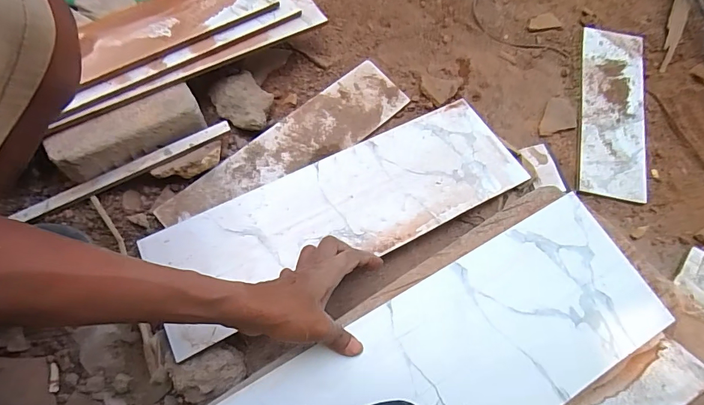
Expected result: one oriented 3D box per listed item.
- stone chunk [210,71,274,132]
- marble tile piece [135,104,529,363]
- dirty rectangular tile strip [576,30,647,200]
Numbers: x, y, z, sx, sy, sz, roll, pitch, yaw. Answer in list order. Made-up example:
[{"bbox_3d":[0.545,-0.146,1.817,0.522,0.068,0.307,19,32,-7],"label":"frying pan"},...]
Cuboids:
[{"bbox_3d":[-0.157,-0.146,0.605,0.095,0.036,0.073,39,73,10],"label":"stone chunk"},{"bbox_3d":[-0.011,0.007,0.537,0.479,0.010,0.157,-25,65,-13],"label":"marble tile piece"},{"bbox_3d":[0.408,-0.145,0.643,0.099,0.005,0.289,11,73,3],"label":"dirty rectangular tile strip"}]

